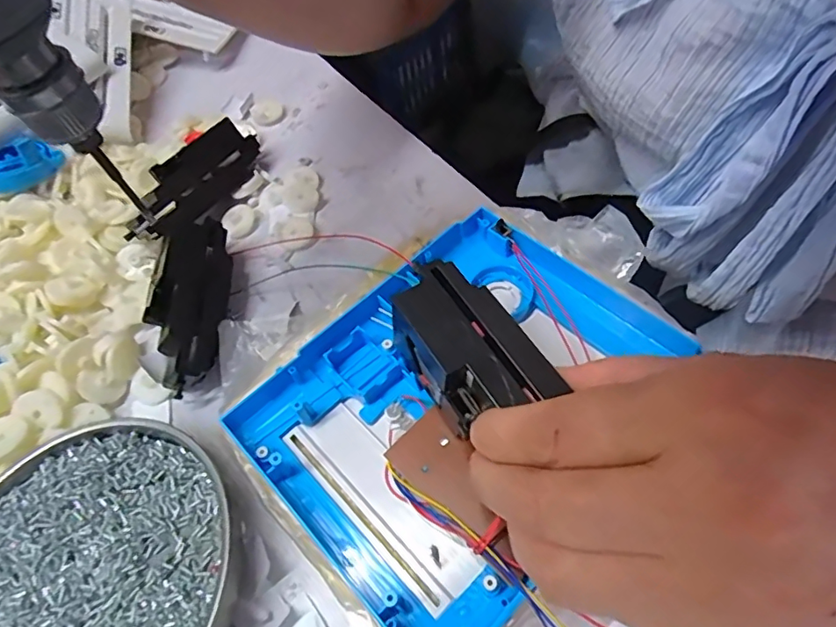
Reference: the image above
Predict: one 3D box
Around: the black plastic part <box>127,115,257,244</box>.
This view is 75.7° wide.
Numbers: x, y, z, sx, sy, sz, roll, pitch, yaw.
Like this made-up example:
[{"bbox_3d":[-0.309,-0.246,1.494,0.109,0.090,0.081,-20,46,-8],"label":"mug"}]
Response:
[{"bbox_3d":[-0.142,-0.083,0.337,0.031,0.034,0.098,22,63,20],"label":"black plastic part"}]

